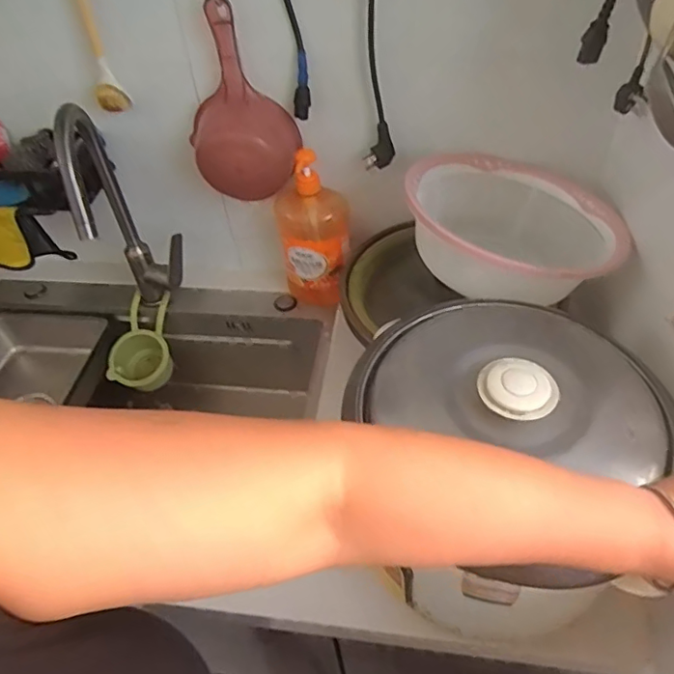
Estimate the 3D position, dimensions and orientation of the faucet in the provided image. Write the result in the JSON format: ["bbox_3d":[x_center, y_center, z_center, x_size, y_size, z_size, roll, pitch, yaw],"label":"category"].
[{"bbox_3d":[-0.324,-0.191,0.858,0.126,0.358,0.232,-23,47,-15],"label":"faucet"}]

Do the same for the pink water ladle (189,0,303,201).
[{"bbox_3d":[-0.141,-0.316,0.813,0.159,0.261,0.087,-14,45,-6],"label":"pink water ladle"}]

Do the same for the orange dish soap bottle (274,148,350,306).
[{"bbox_3d":[-0.038,-0.164,0.898,0.116,0.245,0.063,-5,45,2],"label":"orange dish soap bottle"}]

